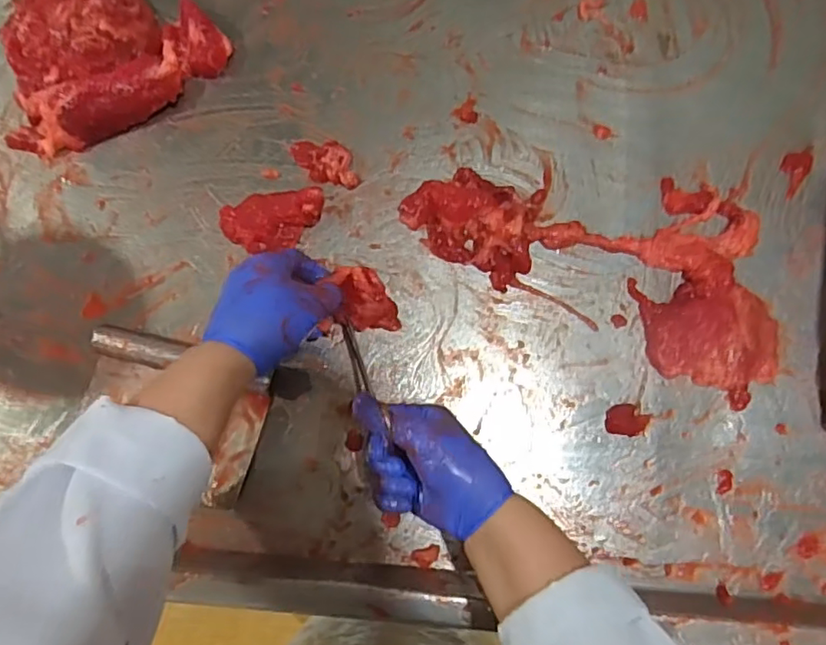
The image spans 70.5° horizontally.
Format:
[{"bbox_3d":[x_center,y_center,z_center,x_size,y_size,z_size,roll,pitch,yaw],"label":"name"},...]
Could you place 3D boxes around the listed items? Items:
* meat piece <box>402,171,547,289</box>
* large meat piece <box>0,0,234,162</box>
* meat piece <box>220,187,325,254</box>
[{"bbox_3d":[0.051,-0.090,0.522,0.119,0.025,0.093,13,78,2],"label":"meat piece"},{"bbox_3d":[-0.294,-0.262,0.541,0.201,0.044,0.175,-29,80,-6],"label":"large meat piece"},{"bbox_3d":[-0.122,-0.090,0.512,0.089,0.028,0.046,-10,79,-3],"label":"meat piece"}]

